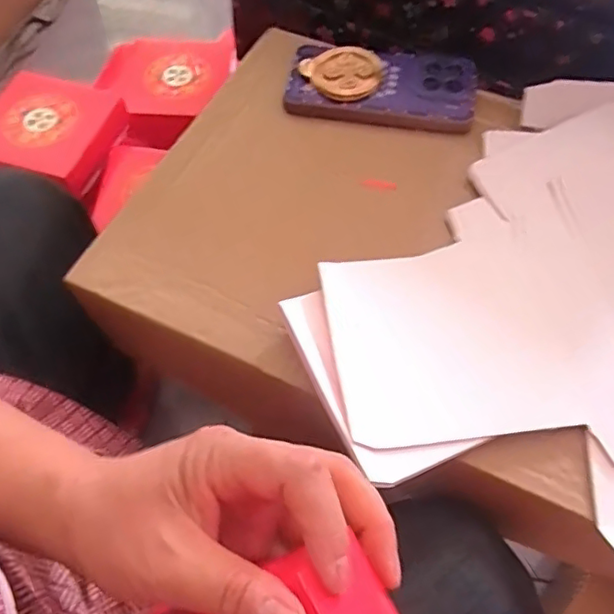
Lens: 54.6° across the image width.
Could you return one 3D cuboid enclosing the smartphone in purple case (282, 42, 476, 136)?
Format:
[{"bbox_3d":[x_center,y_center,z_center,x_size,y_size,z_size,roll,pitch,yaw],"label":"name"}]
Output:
[{"bbox_3d":[0.061,-0.182,0.487,0.150,0.017,0.075,9,61,5],"label":"smartphone in purple case"}]

